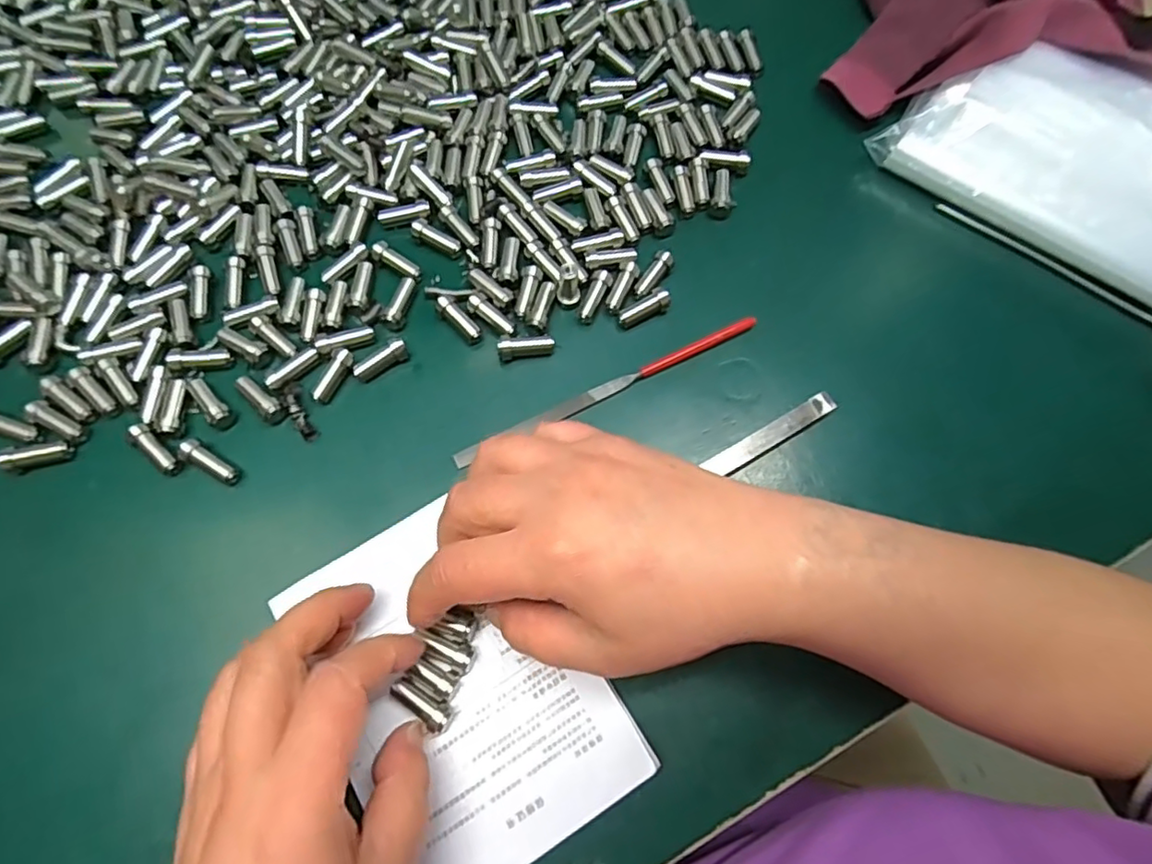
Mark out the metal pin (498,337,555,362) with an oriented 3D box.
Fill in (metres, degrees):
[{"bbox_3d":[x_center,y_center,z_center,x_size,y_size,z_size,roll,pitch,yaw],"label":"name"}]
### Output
[{"bbox_3d":[-0.023,-0.040,0.300,0.029,0.007,0.009,-9,71,-19],"label":"metal pin"}]

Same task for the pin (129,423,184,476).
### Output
[{"bbox_3d":[-0.189,0.007,0.279,0.028,0.009,0.008,42,75,12],"label":"pin"}]

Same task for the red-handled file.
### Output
[{"bbox_3d":[0.017,-0.021,0.300,0.160,0.007,0.009,-26,74,-10],"label":"red-handled file"}]

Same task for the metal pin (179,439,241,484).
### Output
[{"bbox_3d":[-0.164,0.013,0.278,0.027,0.010,0.008,34,74,9],"label":"metal pin"}]

